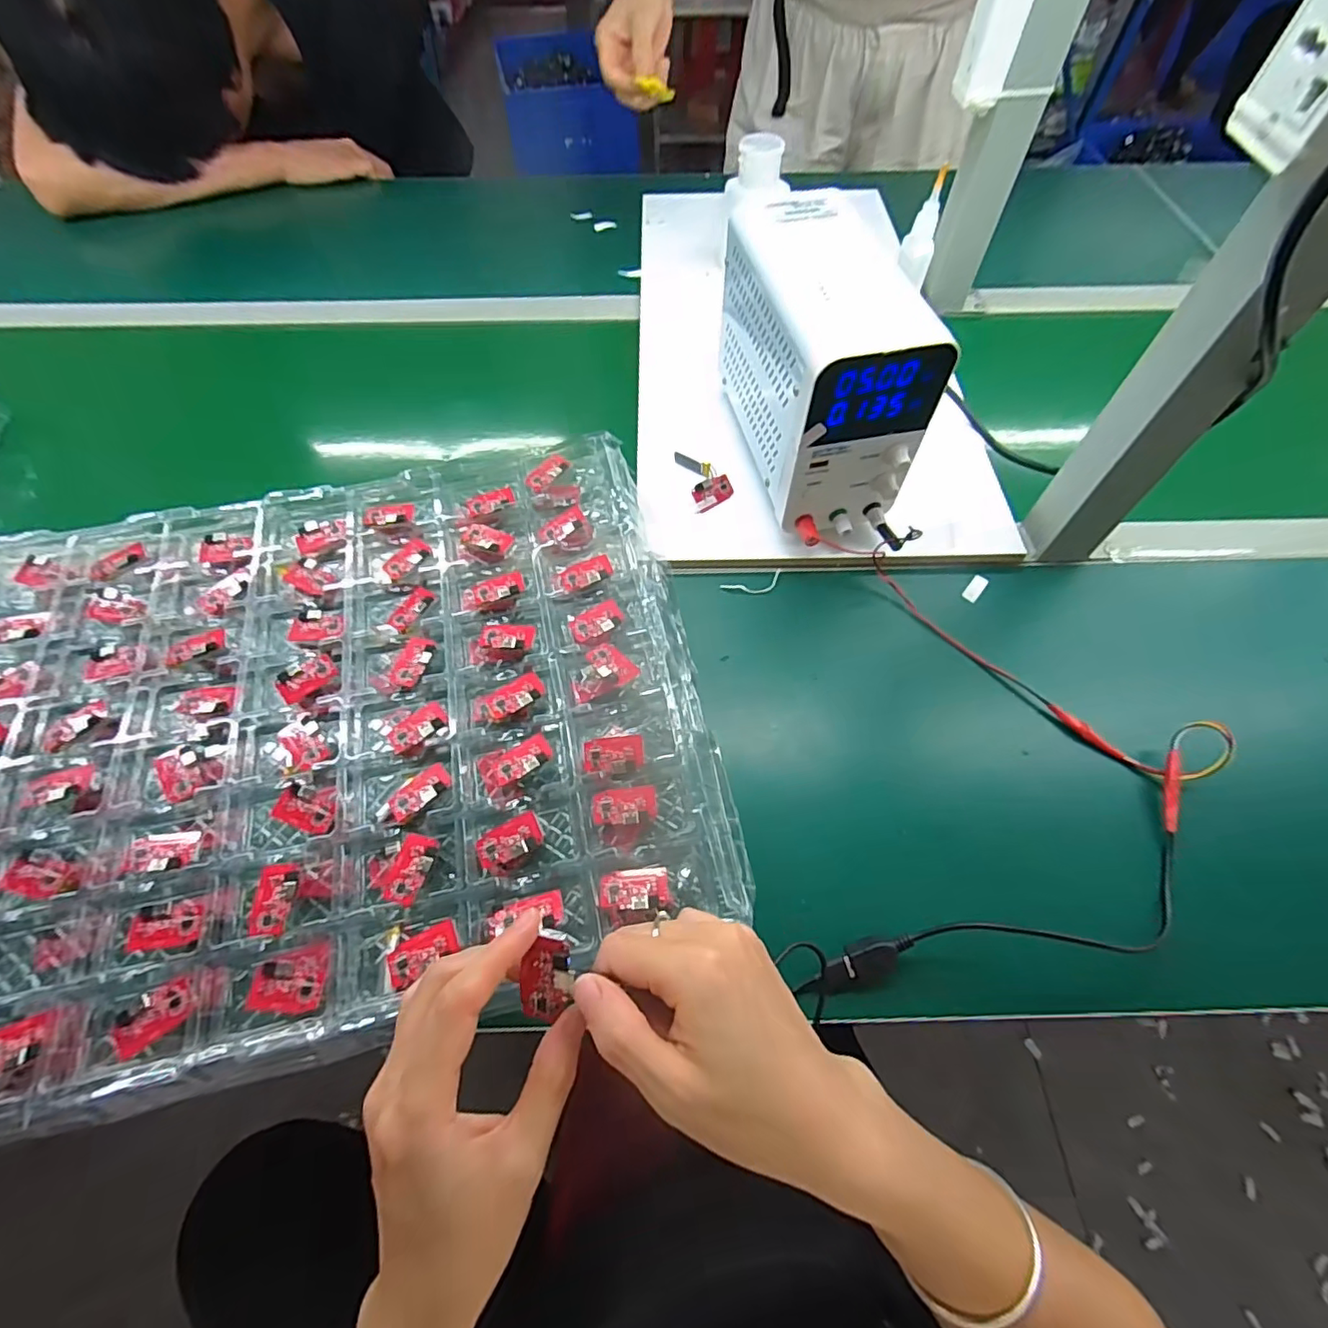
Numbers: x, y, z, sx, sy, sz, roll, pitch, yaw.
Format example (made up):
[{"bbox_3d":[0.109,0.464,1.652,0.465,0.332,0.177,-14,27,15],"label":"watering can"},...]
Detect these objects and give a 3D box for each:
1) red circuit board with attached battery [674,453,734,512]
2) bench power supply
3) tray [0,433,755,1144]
[{"bbox_3d":[0.036,-0.157,0.482,0.037,0.014,0.061,-14,62,-8],"label":"red circuit board with attached battery"},{"bbox_3d":[0.111,-0.218,0.425,0.090,0.134,0.201,-10,61,-5],"label":"bench power supply"},{"bbox_3d":[-0.229,0.031,0.364,0.491,0.028,0.376,-11,61,-6],"label":"tray"}]

